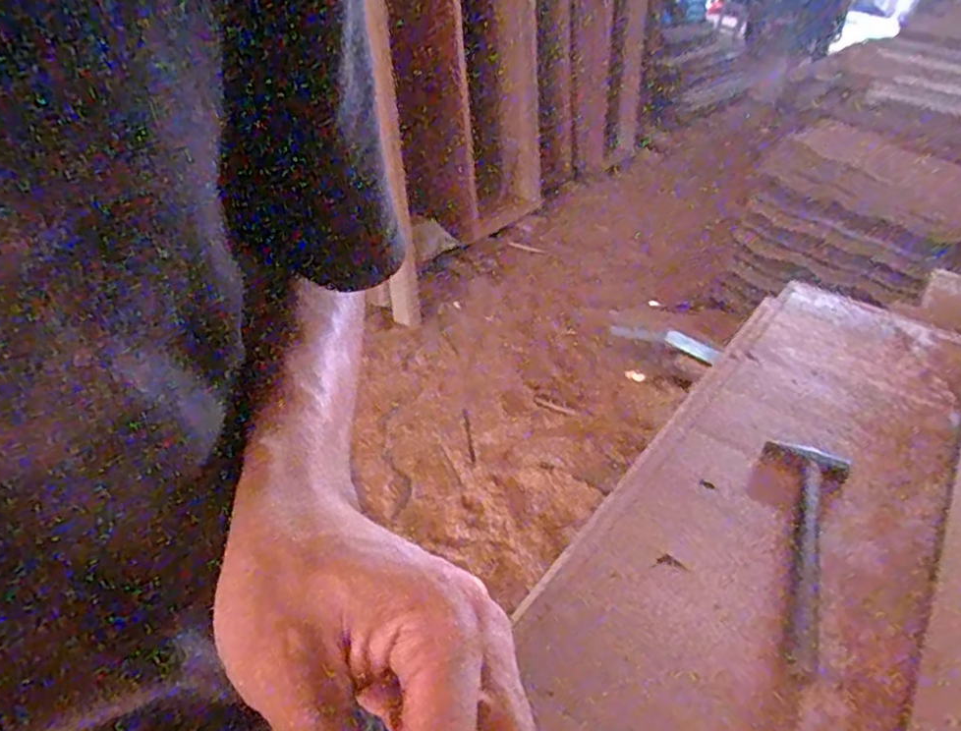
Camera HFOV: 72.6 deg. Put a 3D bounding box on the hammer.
[{"bbox_3d":[0.314,0.176,0.665,0.086,0.021,0.300,19,36,23],"label":"hammer"}]

